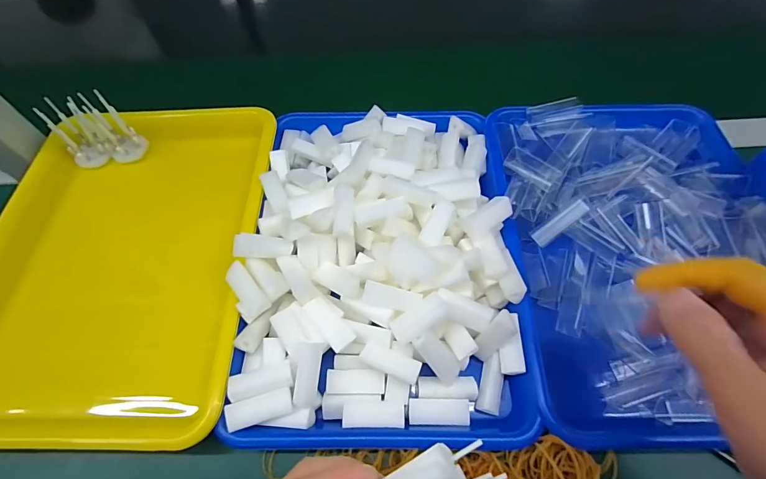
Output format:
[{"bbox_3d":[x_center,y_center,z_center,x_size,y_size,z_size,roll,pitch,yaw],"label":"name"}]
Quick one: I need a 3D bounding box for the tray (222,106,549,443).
[{"bbox_3d":[-0.005,-0.004,0.333,0.227,0.041,0.320,-2,60,1],"label":"tray"}]

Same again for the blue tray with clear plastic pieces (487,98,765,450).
[{"bbox_3d":[0.238,0.010,0.357,0.244,0.080,0.318,-2,60,2],"label":"blue tray with clear plastic pieces"}]

